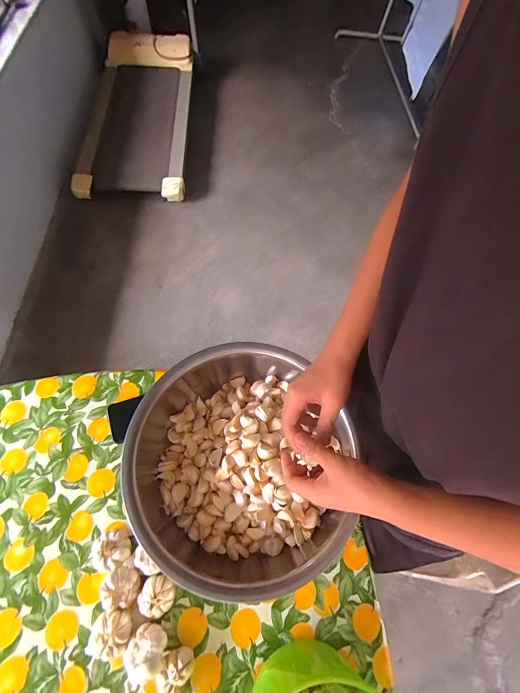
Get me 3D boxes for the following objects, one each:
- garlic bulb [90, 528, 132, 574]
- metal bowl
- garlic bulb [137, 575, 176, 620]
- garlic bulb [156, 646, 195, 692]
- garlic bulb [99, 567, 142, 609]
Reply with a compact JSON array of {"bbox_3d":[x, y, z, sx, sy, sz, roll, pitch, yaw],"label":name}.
[{"bbox_3d":[-0.245,0.336,0.517,0.059,0.037,0.056,1,67,-3],"label":"garlic bulb"},{"bbox_3d":[-0.029,0.194,0.548,0.339,0.120,0.368,1,67,-3],"label":"metal bowl"},{"bbox_3d":[-0.163,0.397,0.496,0.052,0.036,0.053,1,67,-3],"label":"garlic bulb"},{"bbox_3d":[-0.124,0.484,0.461,0.046,0.038,0.059,9,66,1],"label":"garlic bulb"},{"bbox_3d":[-0.219,0.382,0.495,0.054,0.044,0.051,1,67,-3],"label":"garlic bulb"}]

